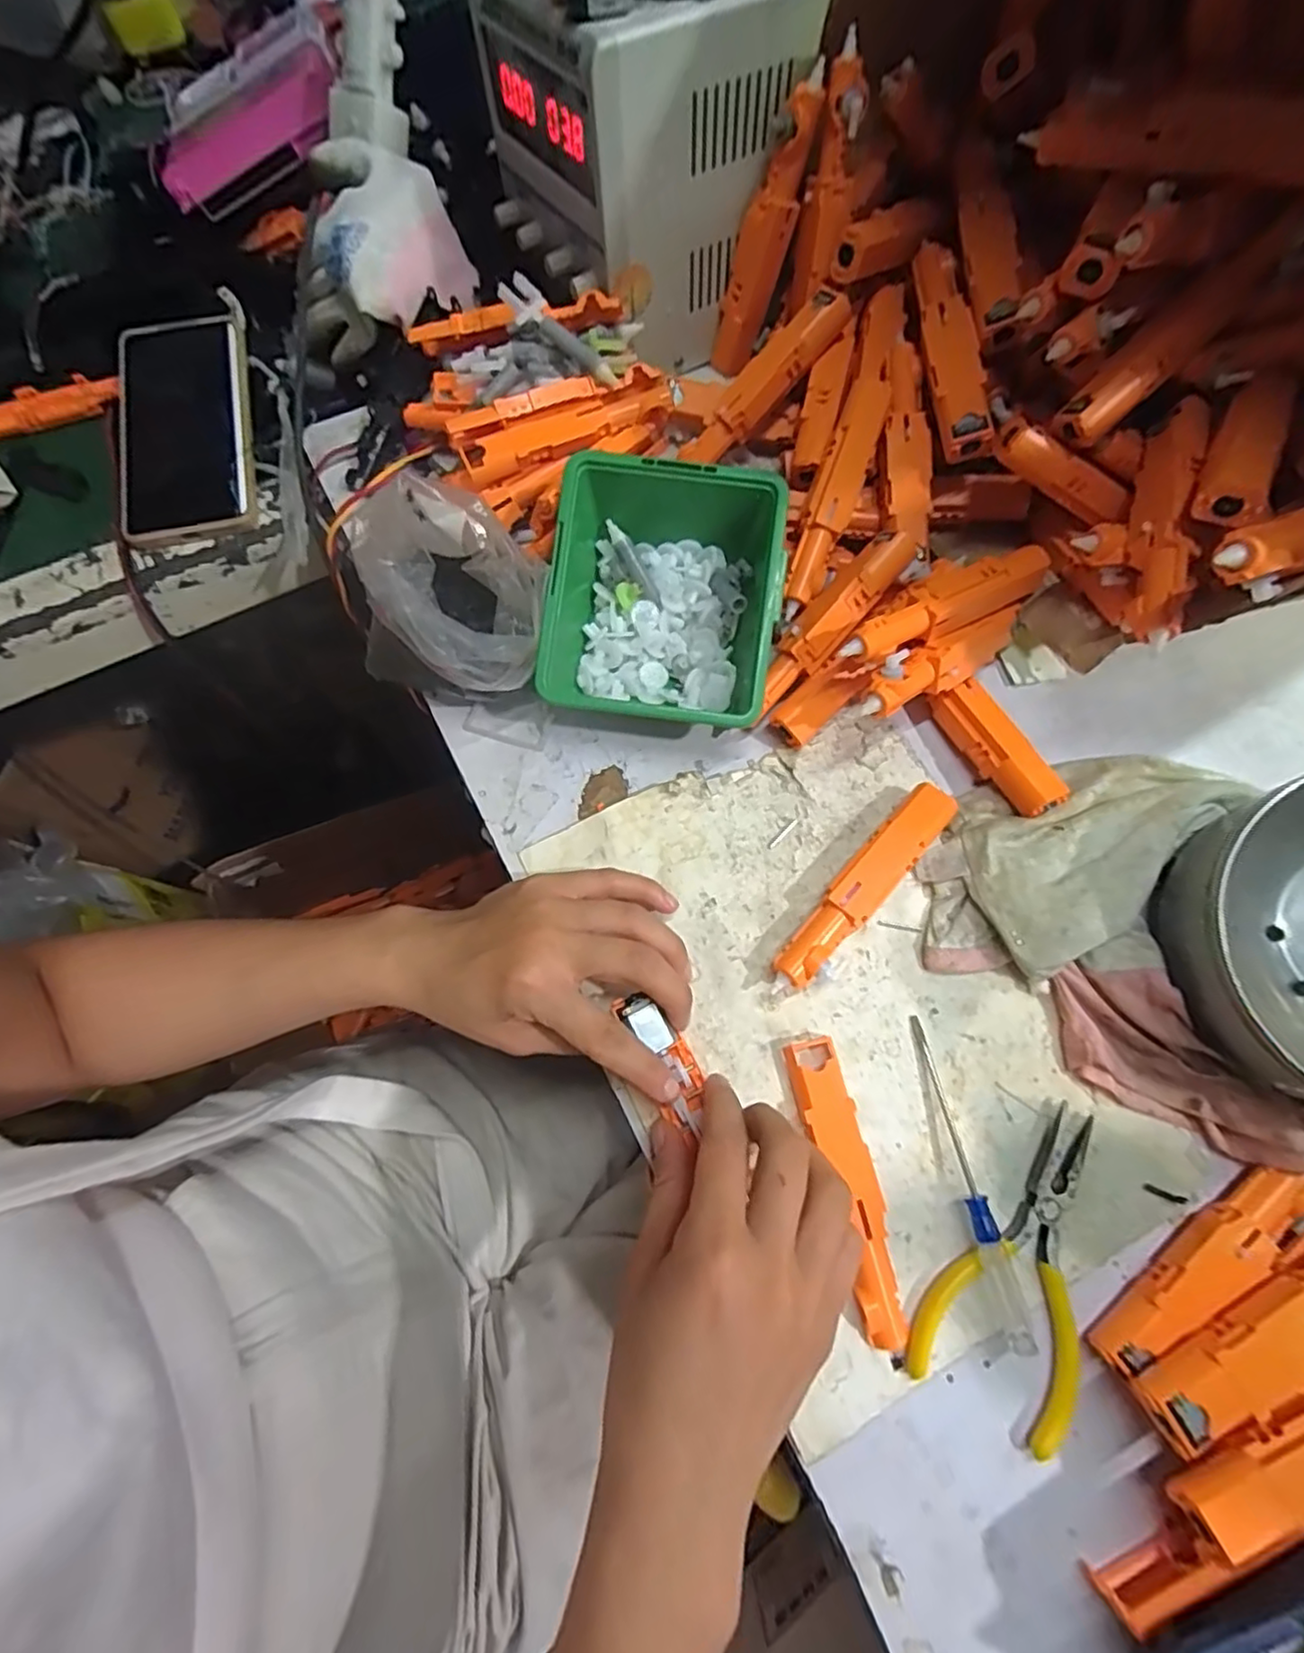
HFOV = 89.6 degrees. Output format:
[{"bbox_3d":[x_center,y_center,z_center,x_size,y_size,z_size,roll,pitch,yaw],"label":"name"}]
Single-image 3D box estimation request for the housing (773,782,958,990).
[{"bbox_3d":[0.101,0.028,0.315,0.023,0.022,0.118,41,76,14],"label":"housing"}]

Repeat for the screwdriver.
[{"bbox_3d":[0.135,0.149,0.280,0.012,0.018,0.129,-13,71,-4],"label":"screwdriver"}]

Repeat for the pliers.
[{"bbox_3d":[0.154,0.179,0.276,0.061,0.008,0.123,24,72,9],"label":"pliers"}]

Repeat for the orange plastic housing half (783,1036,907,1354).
[{"bbox_3d":[0.085,0.154,0.282,0.023,0.012,0.120,-14,71,-4],"label":"orange plastic housing half"}]

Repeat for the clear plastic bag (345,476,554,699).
[{"bbox_3d":[-0.098,-0.112,0.327,0.099,0.083,0.075,22,72,8],"label":"clear plastic bag"}]

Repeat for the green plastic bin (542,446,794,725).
[{"bbox_3d":[0.006,-0.116,0.339,0.116,0.064,0.128,5,82,7],"label":"green plastic bin"}]

